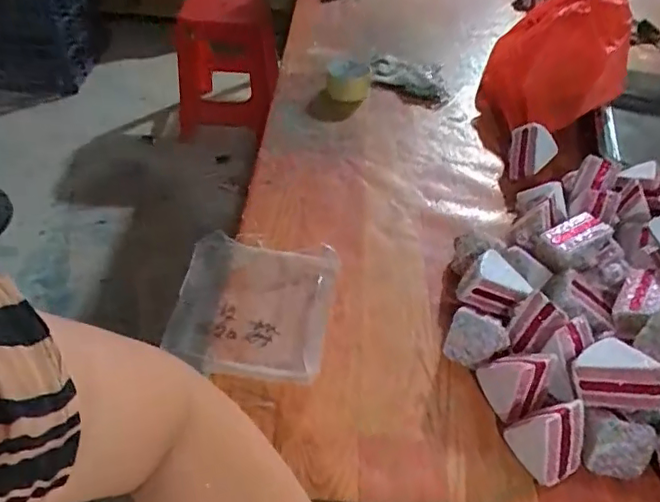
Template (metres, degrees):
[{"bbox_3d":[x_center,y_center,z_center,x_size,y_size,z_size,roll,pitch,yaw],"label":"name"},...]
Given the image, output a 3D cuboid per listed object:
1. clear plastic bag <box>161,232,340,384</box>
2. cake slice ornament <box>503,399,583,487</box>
[{"bbox_3d":[-0.094,0.065,0.683,0.186,0.025,0.194,8,46,3],"label":"clear plastic bag"},{"bbox_3d":[0.217,0.182,0.556,0.055,0.071,0.065,-16,50,-18],"label":"cake slice ornament"}]

